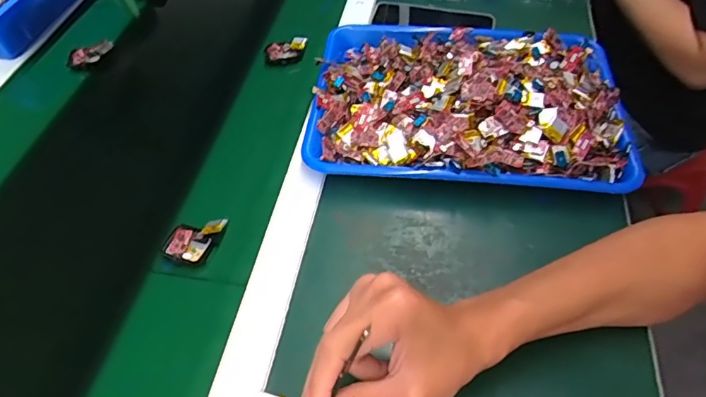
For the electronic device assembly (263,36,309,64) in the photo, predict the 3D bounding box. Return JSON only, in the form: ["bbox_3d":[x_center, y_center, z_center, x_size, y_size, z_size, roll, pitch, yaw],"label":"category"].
[{"bbox_3d":[-0.086,-0.191,0.650,0.055,0.021,0.029,-6,51,-1],"label":"electronic device assembly"}]

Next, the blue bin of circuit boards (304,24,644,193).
[{"bbox_3d":[0.122,-0.116,0.549,0.326,0.064,0.243,3,52,6],"label":"blue bin of circuit boards"}]

